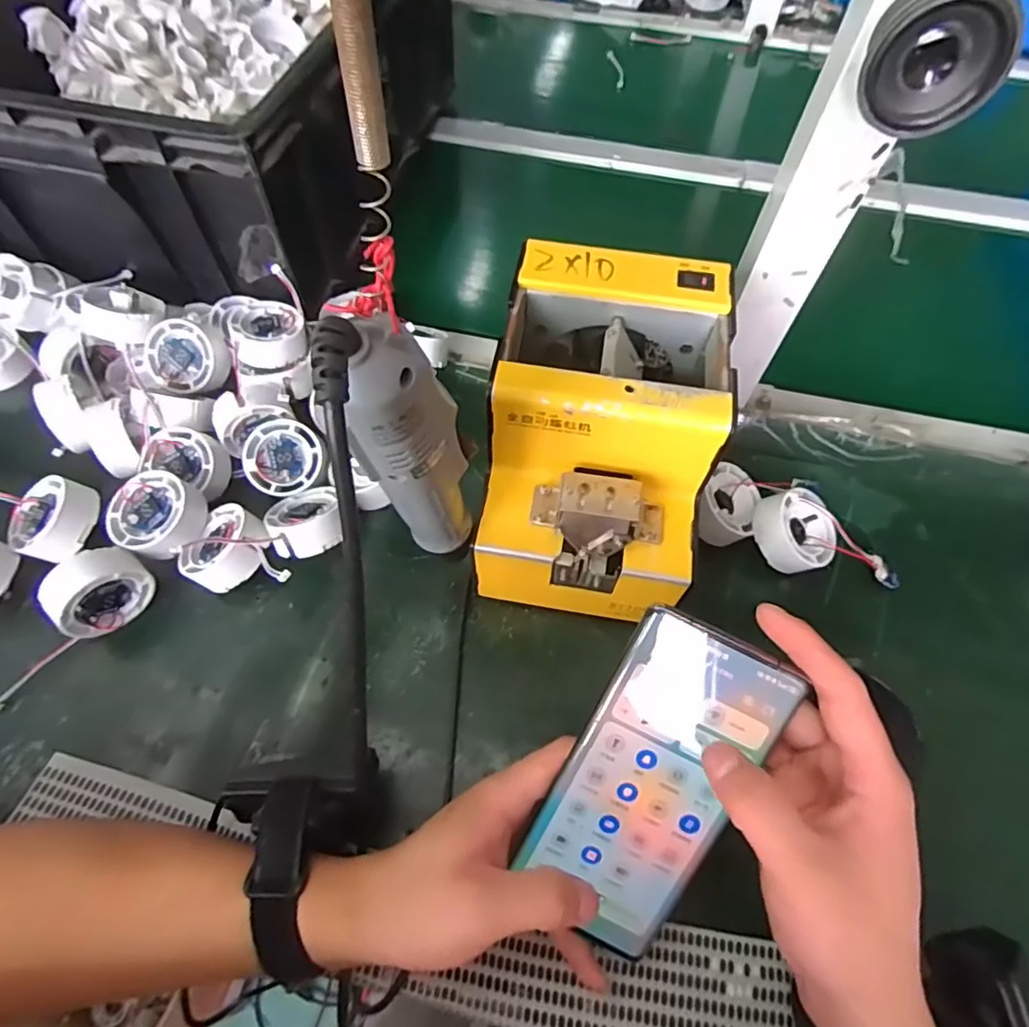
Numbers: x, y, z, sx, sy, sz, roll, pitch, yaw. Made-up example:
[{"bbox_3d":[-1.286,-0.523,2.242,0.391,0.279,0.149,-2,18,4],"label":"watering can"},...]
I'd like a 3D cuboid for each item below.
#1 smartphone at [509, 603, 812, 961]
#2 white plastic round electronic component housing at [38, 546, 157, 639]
[{"bbox_3d":[0.060,0.123,0.266,0.071,0.005,0.154,26,100,4],"label":"smartphone"},{"bbox_3d":[-0.259,0.049,0.370,0.027,0.058,0.055,38,67,18],"label":"white plastic round electronic component housing"}]

